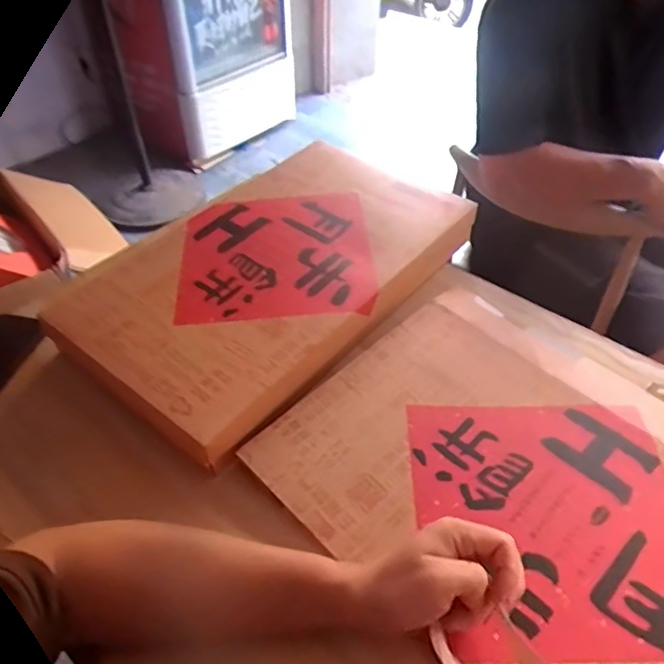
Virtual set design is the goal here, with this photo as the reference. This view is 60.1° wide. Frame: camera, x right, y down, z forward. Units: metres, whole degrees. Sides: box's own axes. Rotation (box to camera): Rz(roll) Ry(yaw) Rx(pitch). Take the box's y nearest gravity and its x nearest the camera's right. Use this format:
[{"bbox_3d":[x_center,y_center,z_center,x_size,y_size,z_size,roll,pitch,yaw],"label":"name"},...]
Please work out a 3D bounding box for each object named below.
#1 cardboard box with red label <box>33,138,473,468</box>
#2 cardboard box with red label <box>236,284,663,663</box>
[{"bbox_3d":[-0.084,-0.089,0.723,0.329,0.064,0.490,31,52,28],"label":"cardboard box with red label"},{"bbox_3d":[0.233,0.163,0.503,0.360,0.024,0.540,-33,53,-30],"label":"cardboard box with red label"}]

